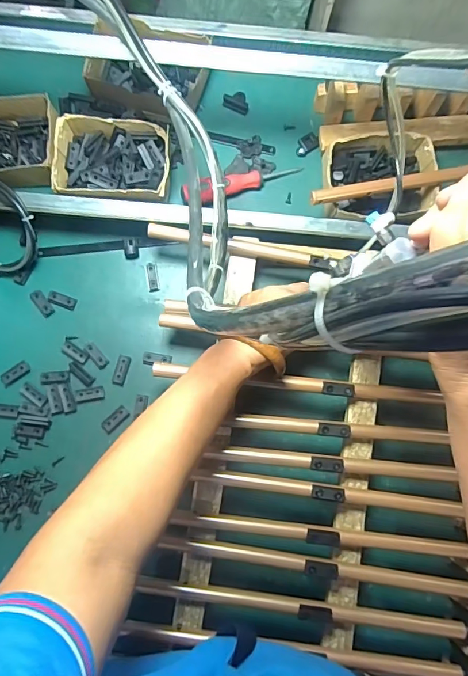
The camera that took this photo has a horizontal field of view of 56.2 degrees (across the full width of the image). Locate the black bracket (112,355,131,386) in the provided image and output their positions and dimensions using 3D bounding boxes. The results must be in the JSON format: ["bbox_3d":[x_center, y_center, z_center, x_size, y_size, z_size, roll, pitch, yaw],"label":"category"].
[{"bbox_3d":[-0.142,0.041,0.555,0.016,0.004,0.038,14,84,0],"label":"black bracket"}]

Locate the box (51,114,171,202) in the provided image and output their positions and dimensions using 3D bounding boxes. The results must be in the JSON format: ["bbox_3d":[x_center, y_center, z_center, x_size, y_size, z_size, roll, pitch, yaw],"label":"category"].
[{"bbox_3d":[-0.151,-0.221,0.557,0.139,0.046,0.098,4,84,-1],"label":"box"}]

